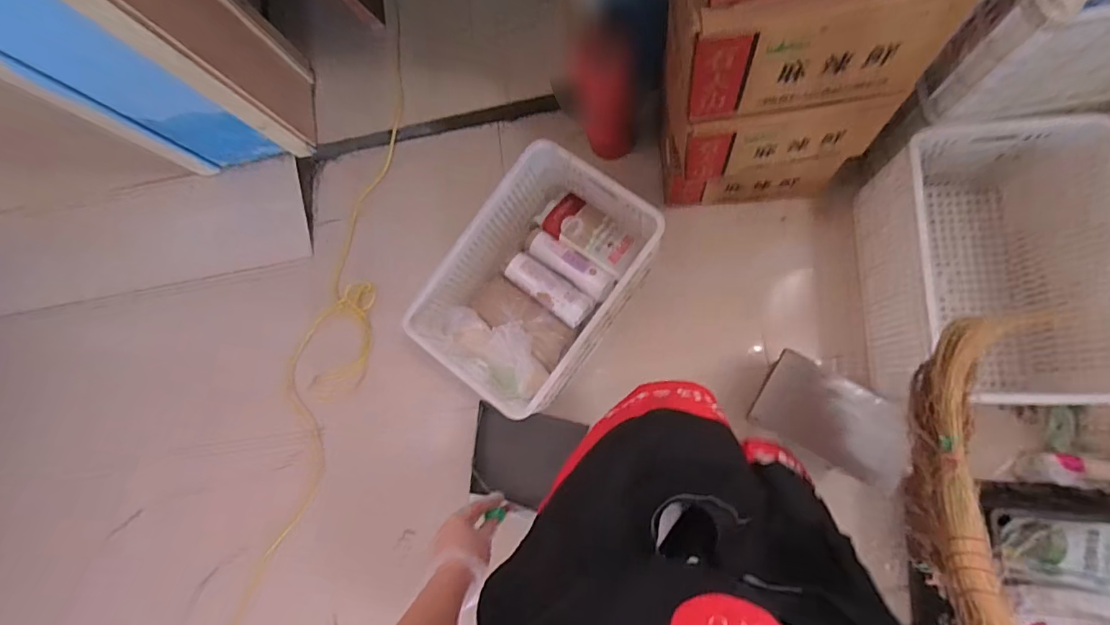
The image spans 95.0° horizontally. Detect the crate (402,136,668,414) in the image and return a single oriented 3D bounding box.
[{"bbox_3d":[-0.035,-0.068,1.204,0.387,0.209,0.540,33,89,13],"label":"crate"}]

